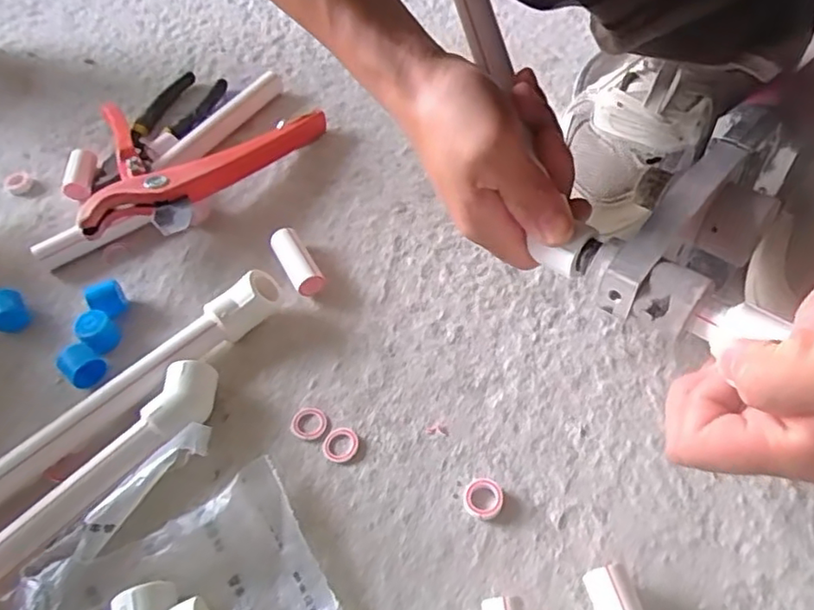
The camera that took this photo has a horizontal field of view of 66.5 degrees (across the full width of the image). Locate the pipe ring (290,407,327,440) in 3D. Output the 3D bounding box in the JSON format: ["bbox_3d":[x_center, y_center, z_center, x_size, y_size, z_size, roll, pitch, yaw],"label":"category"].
[{"bbox_3d":[-0.059,0.070,0.371,0.021,0.004,0.021,-3,53,4],"label":"pipe ring"}]

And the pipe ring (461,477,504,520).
[{"bbox_3d":[0.041,0.105,0.337,0.021,0.005,0.022,-3,53,4],"label":"pipe ring"}]

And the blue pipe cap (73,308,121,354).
[{"bbox_3d":[-0.203,0.018,0.409,0.026,0.024,0.023,37,64,28],"label":"blue pipe cap"}]

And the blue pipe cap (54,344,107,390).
[{"bbox_3d":[-0.205,0.040,0.393,0.021,0.026,0.022,-3,53,4],"label":"blue pipe cap"}]

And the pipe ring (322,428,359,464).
[{"bbox_3d":[-0.039,0.081,0.362,0.020,0.004,0.022,-3,53,4],"label":"pipe ring"}]

